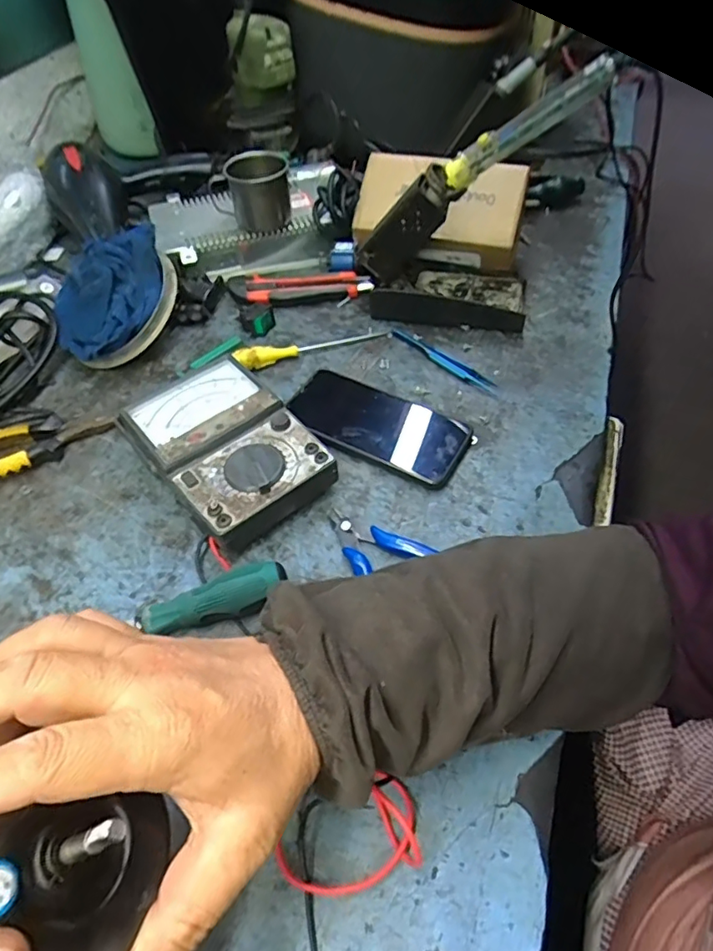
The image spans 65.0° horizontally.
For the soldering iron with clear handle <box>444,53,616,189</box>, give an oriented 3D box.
[{"bbox_3d":[0.144,-0.298,0.479,0.146,0.022,0.015,-25,47,26],"label":"soldering iron with clear handle"}]

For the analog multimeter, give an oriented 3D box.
[{"bbox_3d":[-0.109,-0.022,0.468,0.113,0.050,0.167,-35,59,-22],"label":"analog multimeter"}]

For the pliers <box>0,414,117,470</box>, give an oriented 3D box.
[{"bbox_3d":[-0.288,-0.028,0.502,0.133,0.023,0.047,-22,54,-13],"label":"pliers"}]

